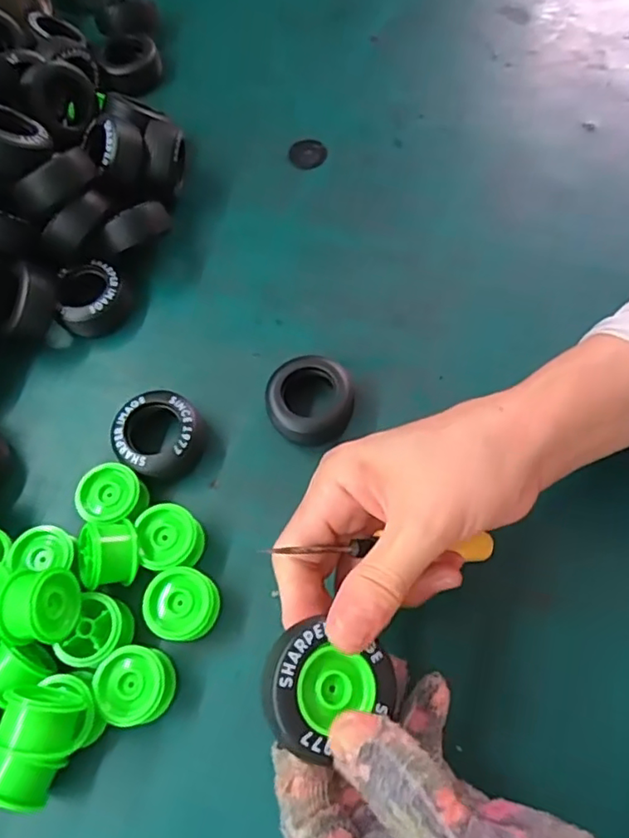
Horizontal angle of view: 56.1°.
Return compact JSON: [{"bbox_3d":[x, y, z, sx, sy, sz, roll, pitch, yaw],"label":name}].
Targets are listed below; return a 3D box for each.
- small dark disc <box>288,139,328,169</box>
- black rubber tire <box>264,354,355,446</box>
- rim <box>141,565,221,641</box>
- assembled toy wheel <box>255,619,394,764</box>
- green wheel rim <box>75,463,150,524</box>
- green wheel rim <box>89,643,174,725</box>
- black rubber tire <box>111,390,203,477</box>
[{"bbox_3d":[-0.006,-0.195,0.430,0.027,0.004,0.026,-1,67,3],"label":"small dark disc"},{"bbox_3d":[-0.003,-0.010,0.340,0.047,0.021,0.048,-1,67,3],"label":"black rubber tire"},{"bbox_3d":[-0.065,0.093,0.296,0.035,0.023,0.033,-1,67,3],"label":"rim"},{"bbox_3d":[0.003,0.102,0.224,0.050,0.022,0.040,22,65,-12],"label":"assembled toy wheel"},{"bbox_3d":[-0.107,0.044,0.321,0.035,0.024,0.032,-1,67,3],"label":"green wheel rim"},{"bbox_3d":[-0.085,0.127,0.282,0.033,0.025,0.032,1,67,3],"label":"green wheel rim"},{"bbox_3d":[-0.085,0.011,0.335,0.051,0.023,0.046,11,68,8],"label":"black rubber tire"}]

